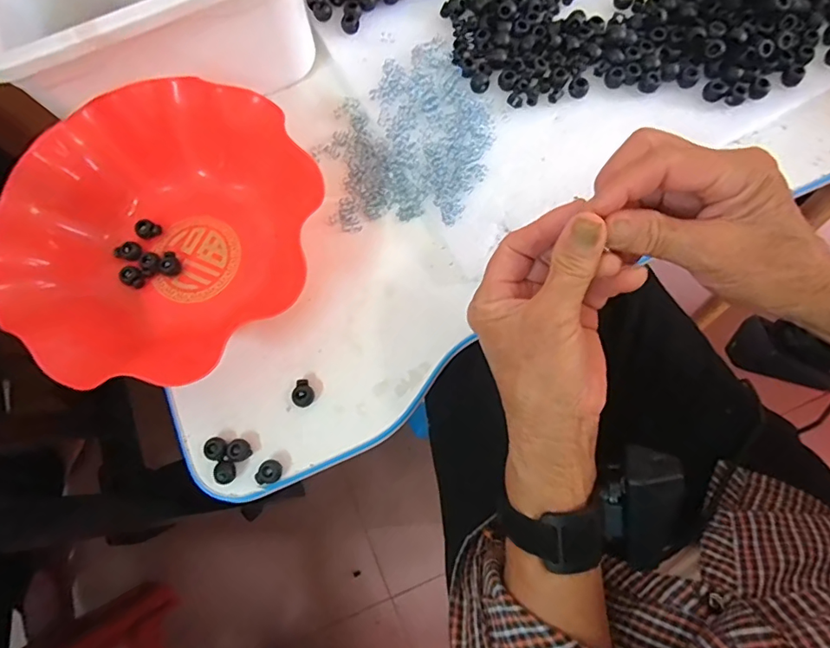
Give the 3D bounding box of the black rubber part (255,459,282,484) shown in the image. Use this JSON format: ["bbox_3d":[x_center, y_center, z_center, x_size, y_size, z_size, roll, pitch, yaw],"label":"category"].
[{"bbox_3d":[-0.101,0.102,0.343,0.017,0.010,0.015,-17,74,-1],"label":"black rubber part"}]

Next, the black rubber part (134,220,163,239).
[{"bbox_3d":[-0.215,-0.076,0.399,0.015,0.009,0.016,35,79,12],"label":"black rubber part"}]

